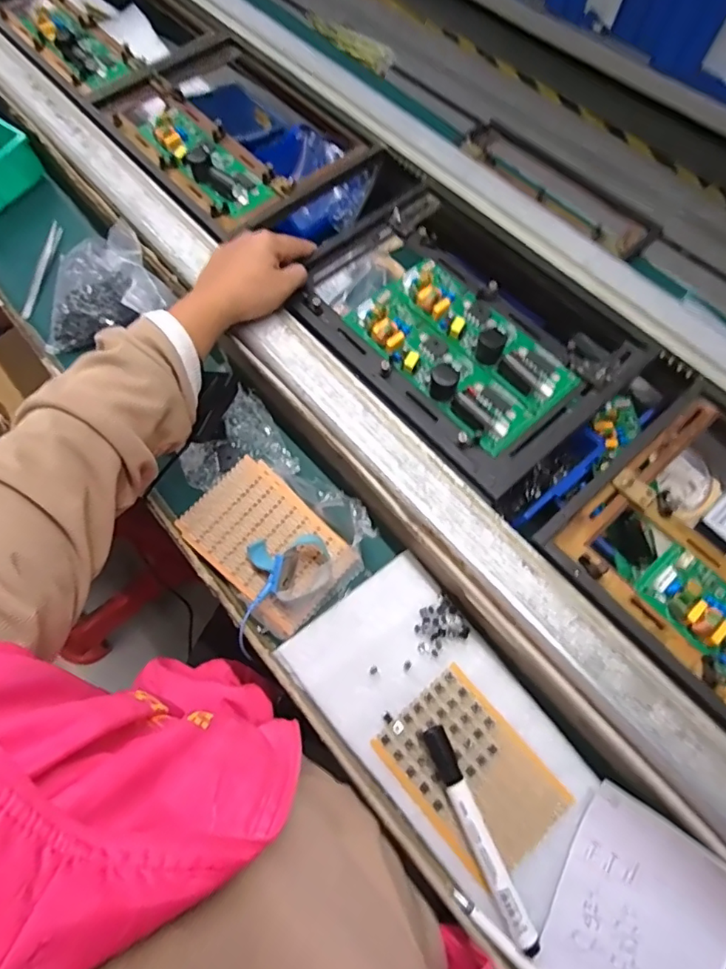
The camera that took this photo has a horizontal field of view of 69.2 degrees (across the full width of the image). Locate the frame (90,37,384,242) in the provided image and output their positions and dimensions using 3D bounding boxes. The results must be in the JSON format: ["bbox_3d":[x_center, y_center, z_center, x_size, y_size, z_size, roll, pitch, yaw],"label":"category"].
[{"bbox_3d":[-0.149,-0.419,0.596,0.227,0.030,0.306,-37,71,-13],"label":"frame"}]

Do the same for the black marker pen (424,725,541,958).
[{"bbox_3d":[0.078,0.233,0.351,0.017,0.016,0.138,-23,68,-8],"label":"black marker pen"}]

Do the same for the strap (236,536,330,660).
[{"bbox_3d":[-0.072,0.078,0.418,0.062,0.022,0.103,40,73,16],"label":"strap"}]

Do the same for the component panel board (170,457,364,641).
[{"bbox_3d":[-0.079,0.046,0.437,0.139,0.014,0.088,38,73,16],"label":"component panel board"}]

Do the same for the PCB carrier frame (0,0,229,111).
[{"bbox_3d":[-0.319,-0.613,0.692,0.258,0.039,0.329,-37,70,-23],"label":"PCB carrier frame"}]

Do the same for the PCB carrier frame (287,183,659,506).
[{"bbox_3d":[0.090,-0.156,0.487,0.222,0.033,0.296,-38,71,-14],"label":"PCB carrier frame"}]

